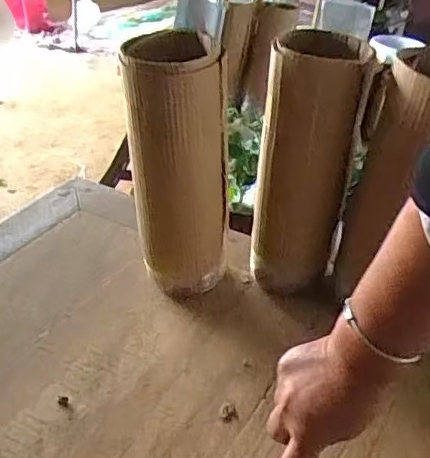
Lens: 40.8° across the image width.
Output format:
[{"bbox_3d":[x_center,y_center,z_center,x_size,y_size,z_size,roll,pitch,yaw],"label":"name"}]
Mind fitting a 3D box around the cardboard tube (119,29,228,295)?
[{"bbox_3d":[-0.046,-0.059,0.738,0.123,0.347,0.116,4,32,-4],"label":"cardboard tube"}]

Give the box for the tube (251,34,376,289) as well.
[{"bbox_3d":[0.112,-0.064,0.753,0.112,0.355,0.102,9,32,5],"label":"tube"}]

